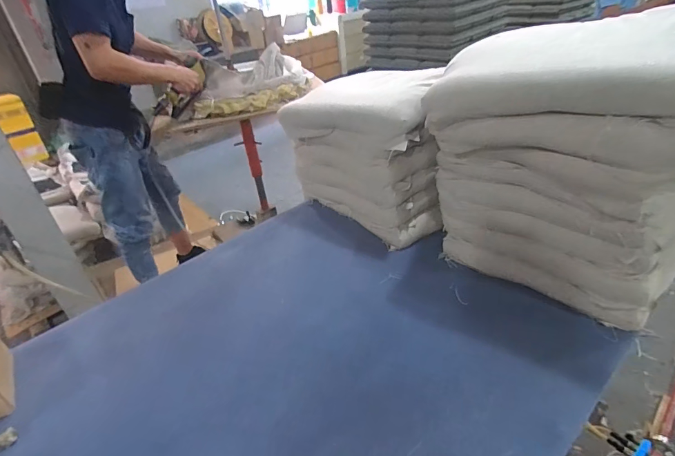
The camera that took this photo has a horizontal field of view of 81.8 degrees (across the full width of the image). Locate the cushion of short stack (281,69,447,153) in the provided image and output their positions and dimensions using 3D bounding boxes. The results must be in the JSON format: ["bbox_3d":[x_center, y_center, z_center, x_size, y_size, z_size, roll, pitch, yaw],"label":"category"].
[{"bbox_3d":[0.108,-0.358,1.151,0.460,0.139,0.358,22,43,36],"label":"cushion of short stack"}]

